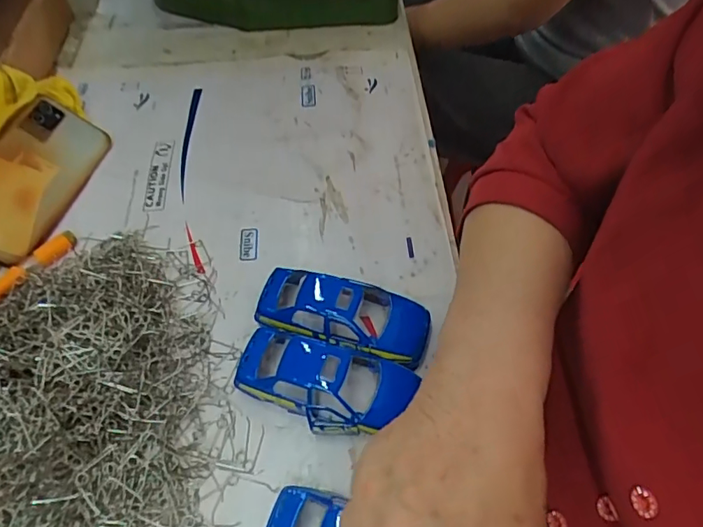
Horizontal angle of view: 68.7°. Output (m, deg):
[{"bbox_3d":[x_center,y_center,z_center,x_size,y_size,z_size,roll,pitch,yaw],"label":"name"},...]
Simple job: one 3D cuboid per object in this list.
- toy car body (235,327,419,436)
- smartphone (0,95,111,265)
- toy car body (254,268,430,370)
[{"bbox_3d":[-0.018,0.084,0.355,0.119,0.039,0.059,11,56,10],"label":"toy car body"},{"bbox_3d":[-0.289,-0.080,0.463,0.075,0.013,0.165,31,56,-18],"label":"smartphone"},{"bbox_3d":[-0.005,0.038,0.385,0.126,0.037,0.054,13,57,11],"label":"toy car body"}]

